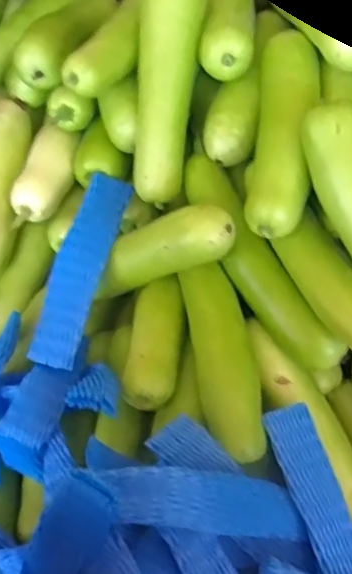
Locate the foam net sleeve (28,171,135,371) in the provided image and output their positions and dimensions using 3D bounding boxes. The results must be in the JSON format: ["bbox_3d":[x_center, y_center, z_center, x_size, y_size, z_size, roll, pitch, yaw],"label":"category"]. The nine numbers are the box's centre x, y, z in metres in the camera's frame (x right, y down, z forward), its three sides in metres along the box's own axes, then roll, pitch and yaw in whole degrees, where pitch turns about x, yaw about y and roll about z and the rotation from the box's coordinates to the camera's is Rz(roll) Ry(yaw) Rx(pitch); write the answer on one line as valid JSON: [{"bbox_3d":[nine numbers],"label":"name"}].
[{"bbox_3d":[-0.102,-0.025,0.662,0.051,0.034,0.230,12,71,14],"label":"foam net sleeve"}]

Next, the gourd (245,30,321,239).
[{"bbox_3d":[0.107,-0.157,0.593,0.058,0.047,0.213,5,78,9],"label":"gourd"}]

